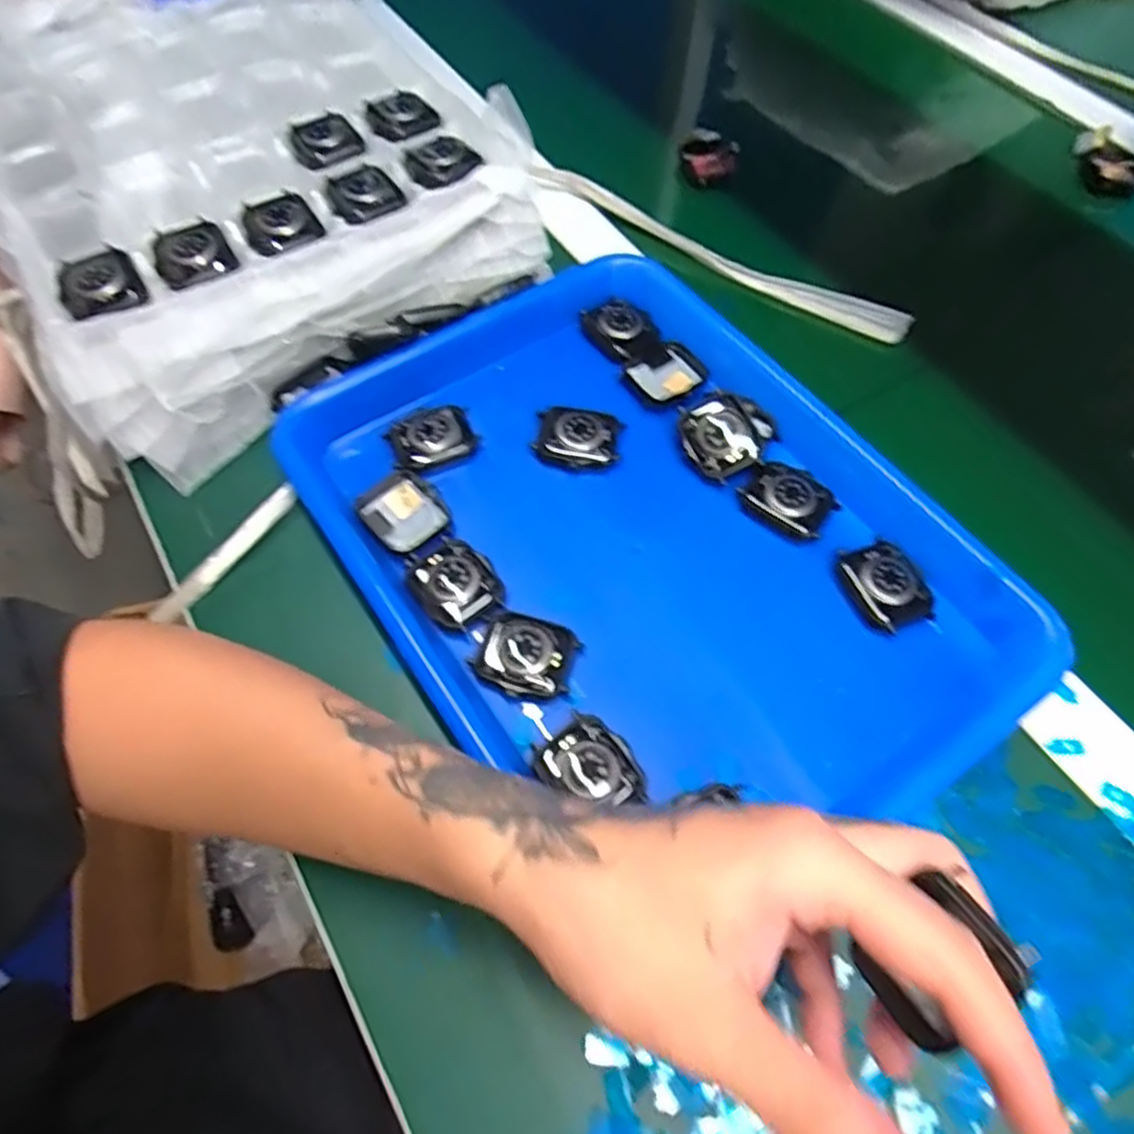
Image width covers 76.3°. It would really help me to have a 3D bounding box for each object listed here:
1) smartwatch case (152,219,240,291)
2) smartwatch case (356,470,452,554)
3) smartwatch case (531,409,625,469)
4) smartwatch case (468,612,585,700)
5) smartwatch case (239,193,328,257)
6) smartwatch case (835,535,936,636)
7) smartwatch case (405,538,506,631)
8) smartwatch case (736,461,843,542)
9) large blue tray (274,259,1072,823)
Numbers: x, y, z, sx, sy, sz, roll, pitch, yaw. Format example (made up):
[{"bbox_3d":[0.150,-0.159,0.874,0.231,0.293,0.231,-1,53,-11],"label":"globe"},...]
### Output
[{"bbox_3d":[-0.198,-0.165,0.384,0.037,0.014,0.042,-26,64,-15],"label":"smartwatch case"},{"bbox_3d":[-0.083,-0.028,0.370,0.037,0.008,0.043,-37,67,-19],"label":"smartwatch case"},{"bbox_3d":[0.006,-0.070,0.390,0.045,0.009,0.032,7,61,3],"label":"smartwatch case"},{"bbox_3d":[-0.018,0.040,0.331,0.044,0.007,0.037,14,61,7],"label":"smartwatch case"},{"bbox_3d":[-0.156,-0.187,0.392,0.038,0.007,0.044,-25,64,-14],"label":"smartwatch case"},{"bbox_3d":[0.155,0.008,0.351,0.034,0.010,0.045,-16,62,-10],"label":"smartwatch case"},{"bbox_3d":[-0.054,0.007,0.349,0.038,0.010,0.042,-34,66,-18],"label":"smartwatch case"},{"bbox_3d":[0.117,-0.036,0.375,0.043,0.010,0.035,38,67,19],"label":"smartwatch case"},{"bbox_3d":[0.040,-0.017,0.358,0.256,0.028,0.322,-32,66,-17],"label":"large blue tray"}]

